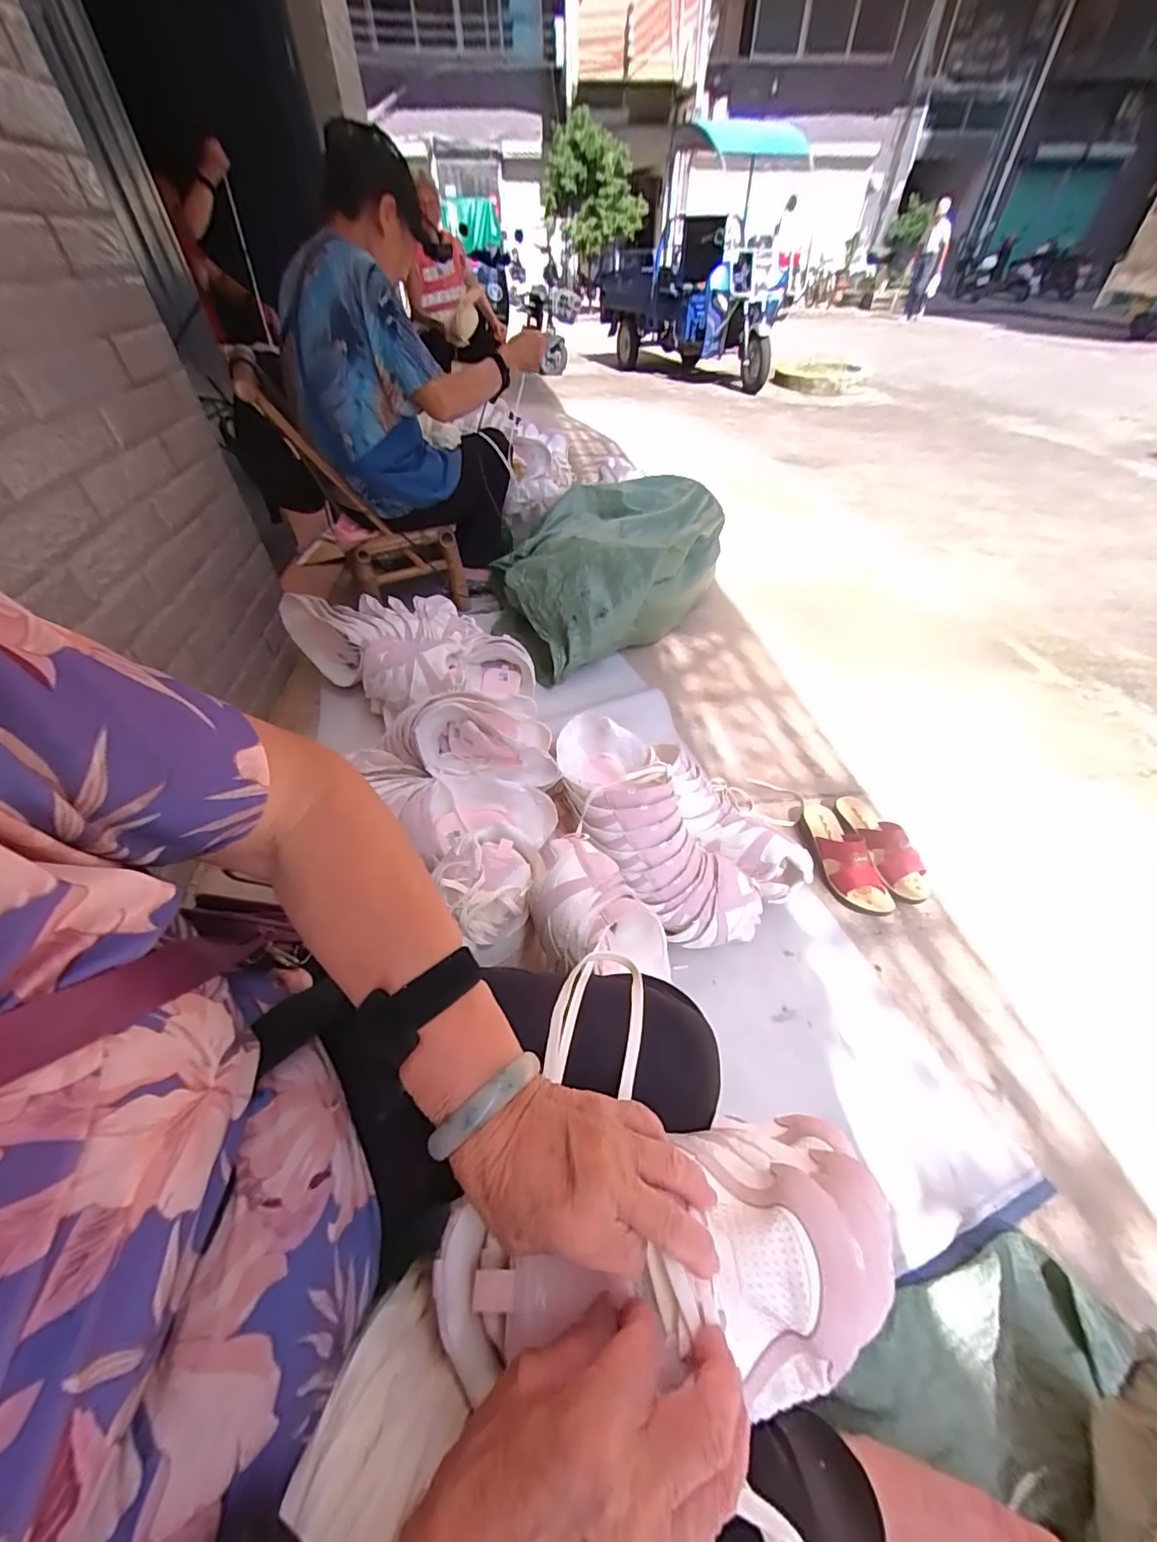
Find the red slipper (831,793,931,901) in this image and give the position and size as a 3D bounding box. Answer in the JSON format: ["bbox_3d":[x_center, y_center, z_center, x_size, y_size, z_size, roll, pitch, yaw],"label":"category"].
[{"bbox_3d":[0.559,0.131,0.932,0.088,0.067,0.218,-7,46,-6],"label":"red slipper"}]

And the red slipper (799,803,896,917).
[{"bbox_3d":[0.476,0.143,0.911,0.091,0.076,0.227,-4,46,-3],"label":"red slipper"}]

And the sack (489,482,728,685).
[{"bbox_3d":[0.115,-0.533,1.382,0.653,0.309,0.455,-26,51,-22],"label":"sack"}]

